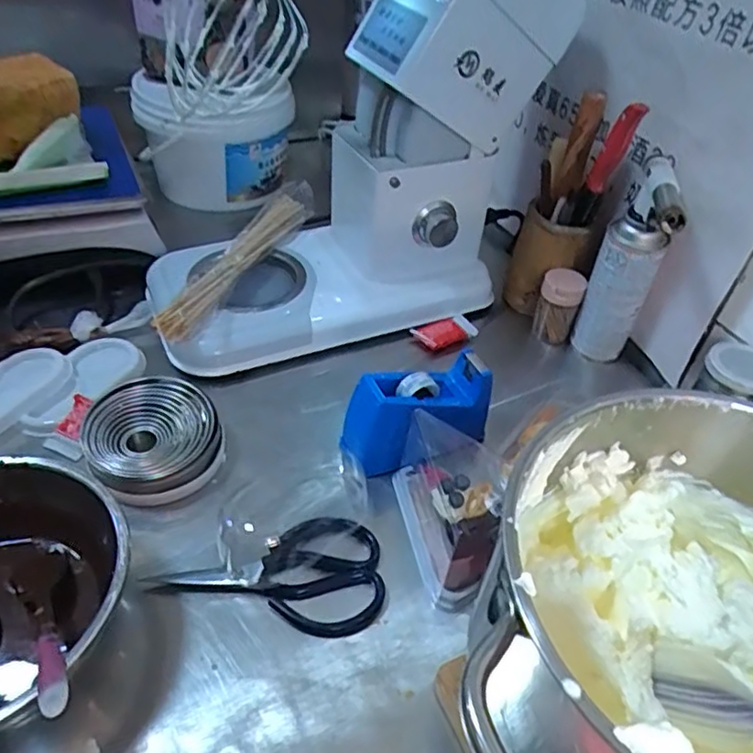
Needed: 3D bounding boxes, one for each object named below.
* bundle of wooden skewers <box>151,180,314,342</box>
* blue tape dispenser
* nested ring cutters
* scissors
[{"bbox_3d":[-0.165,-0.145,0.758,0.051,0.047,0.315,16,43,11],"label":"bundle of wooden skewers"},{"bbox_3d":[0.036,0.035,0.602,0.148,0.079,0.064,-12,45,-19],"label":"blue tape dispenser"},{"bbox_3d":[-0.208,0.055,0.581,0.121,0.046,0.115,-10,45,-17],"label":"nested ring cutters"},{"bbox_3d":[-0.086,0.156,0.523,0.186,0.019,0.095,9,42,3],"label":"scissors"}]

